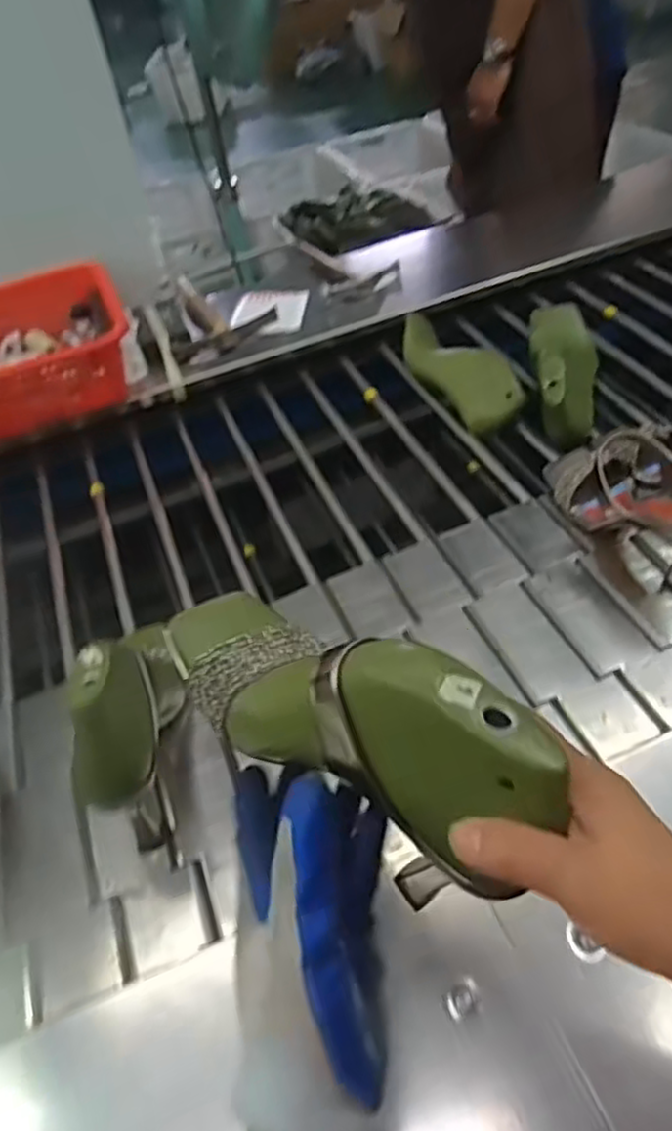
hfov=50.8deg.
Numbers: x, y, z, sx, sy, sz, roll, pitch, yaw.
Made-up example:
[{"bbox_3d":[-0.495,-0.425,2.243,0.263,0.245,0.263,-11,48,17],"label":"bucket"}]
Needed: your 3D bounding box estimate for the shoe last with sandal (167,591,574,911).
[{"bbox_3d":[0.008,0.081,0.347,0.215,0.098,0.067,14,49,43],"label":"shoe last with sandal"}]

